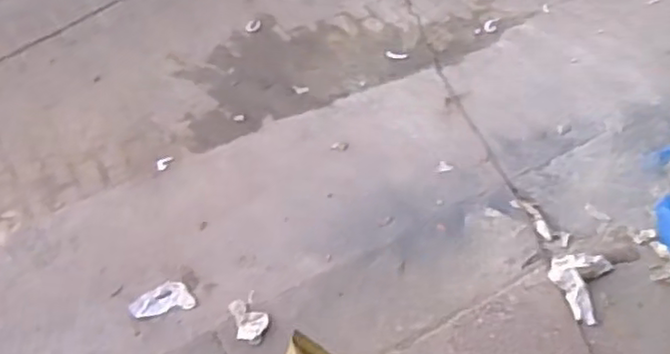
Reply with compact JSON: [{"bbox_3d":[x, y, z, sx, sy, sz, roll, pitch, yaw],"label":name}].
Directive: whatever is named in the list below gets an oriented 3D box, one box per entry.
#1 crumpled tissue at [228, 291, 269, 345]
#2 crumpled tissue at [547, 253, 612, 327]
[{"bbox_3d":[-0.230,0.385,1.807,0.089,0.030,0.171,-16,44,-11],"label":"crumpled tissue"},{"bbox_3d":[0.653,0.279,1.792,0.154,0.060,0.211,14,51,18],"label":"crumpled tissue"}]

